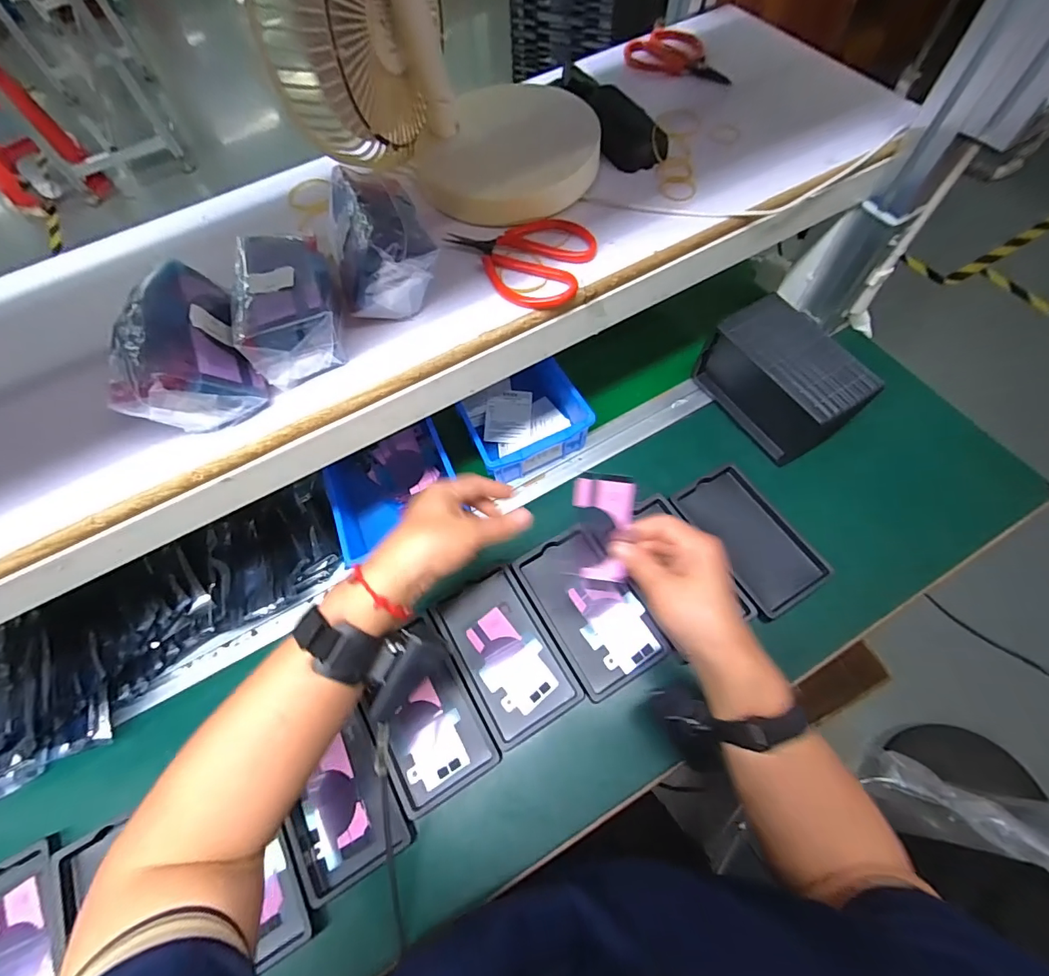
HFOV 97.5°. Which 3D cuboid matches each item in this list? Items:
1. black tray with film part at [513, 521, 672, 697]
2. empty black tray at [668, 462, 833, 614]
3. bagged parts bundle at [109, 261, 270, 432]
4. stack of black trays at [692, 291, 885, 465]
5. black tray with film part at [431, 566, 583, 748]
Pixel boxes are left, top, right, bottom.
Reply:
[{"bbox_3d":[0.068,0.123,0.478,0.097,0.012,0.158,-28,67,-10],"label":"black tray with film part"},{"bbox_3d":[0.246,0.049,0.507,0.092,0.019,0.155,-32,67,-12],"label":"empty black tray"},{"bbox_3d":[-0.237,-0.092,0.320,0.080,0.073,0.106,-29,67,-10],"label":"bagged parts bundle"},{"bbox_3d":[0.295,-0.123,0.532,0.089,0.099,0.166,-31,67,-11],"label":"stack of black trays"},{"bbox_3d":[-0.019,0.165,0.465,0.091,0.013,0.154,-29,67,-10],"label":"black tray with film part"}]

